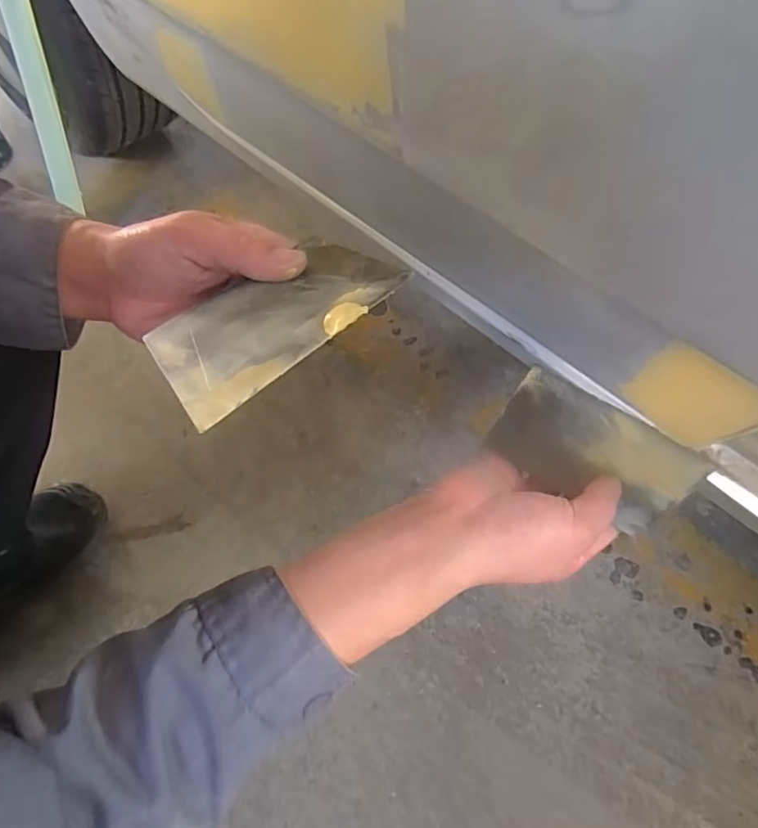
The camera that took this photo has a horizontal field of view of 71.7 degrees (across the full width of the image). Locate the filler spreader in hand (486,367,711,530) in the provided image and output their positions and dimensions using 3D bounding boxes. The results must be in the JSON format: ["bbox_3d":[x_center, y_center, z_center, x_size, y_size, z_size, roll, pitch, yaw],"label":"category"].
[{"bbox_3d":[0.139,0.024,0.346,0.123,0.007,0.078,33,69,24],"label":"filler spreader in hand"}]

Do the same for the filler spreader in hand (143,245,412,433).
[{"bbox_3d":[-0.050,-0.048,0.249,0.073,0.004,0.127,29,55,31],"label":"filler spreader in hand"}]

